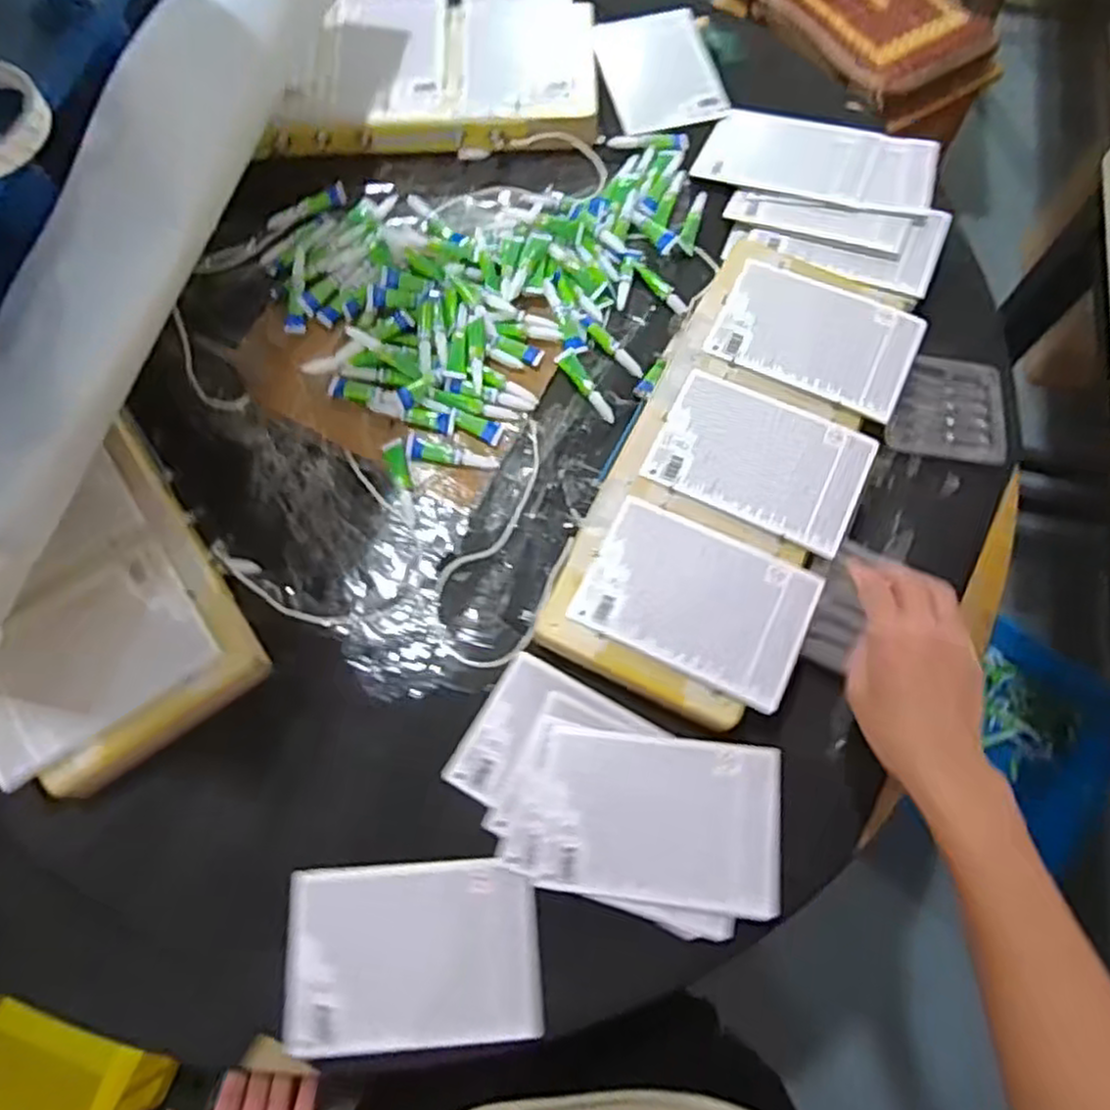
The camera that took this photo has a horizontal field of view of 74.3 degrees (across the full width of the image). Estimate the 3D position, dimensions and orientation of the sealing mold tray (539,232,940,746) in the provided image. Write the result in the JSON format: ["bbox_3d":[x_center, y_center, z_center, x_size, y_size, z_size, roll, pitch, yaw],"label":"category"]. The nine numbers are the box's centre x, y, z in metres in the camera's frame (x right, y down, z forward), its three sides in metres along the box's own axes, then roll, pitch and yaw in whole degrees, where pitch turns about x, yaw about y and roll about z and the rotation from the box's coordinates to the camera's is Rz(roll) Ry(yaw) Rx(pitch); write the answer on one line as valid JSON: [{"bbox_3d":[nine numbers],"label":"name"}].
[{"bbox_3d":[0.158,-0.074,0.626,0.190,0.039,0.421,25,72,10],"label":"sealing mold tray"}]

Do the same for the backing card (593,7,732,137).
[{"bbox_3d":[0.116,-0.532,0.805,0.125,0.008,0.149,-15,80,-10],"label":"backing card"}]

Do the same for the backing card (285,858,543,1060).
[{"bbox_3d":[-0.100,0.283,0.521,0.175,0.006,0.116,-4,69,-1],"label":"backing card"}]

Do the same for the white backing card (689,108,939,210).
[{"bbox_3d":[0.269,-0.404,0.751,0.227,0.010,0.114,16,68,13],"label":"white backing card"}]

